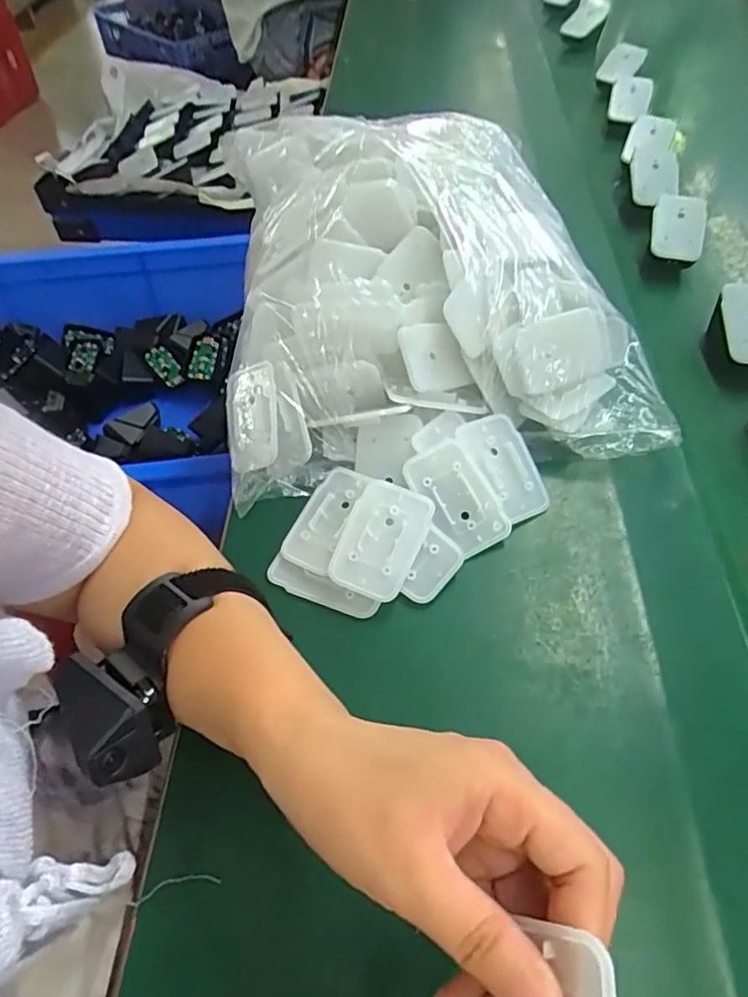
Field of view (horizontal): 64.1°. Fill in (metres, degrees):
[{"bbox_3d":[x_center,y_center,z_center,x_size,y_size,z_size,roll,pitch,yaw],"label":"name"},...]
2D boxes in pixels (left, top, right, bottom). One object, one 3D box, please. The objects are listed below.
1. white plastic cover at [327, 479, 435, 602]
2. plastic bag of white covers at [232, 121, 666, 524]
[{"bbox_3d":[0.004,0.023,0.345,0.043,0.008,0.068,21,67,12],"label":"white plastic cover"},{"bbox_3d":[0.032,-0.162,0.434,0.276,0.120,0.294,-5,53,-3],"label":"plastic bag of white covers"}]

